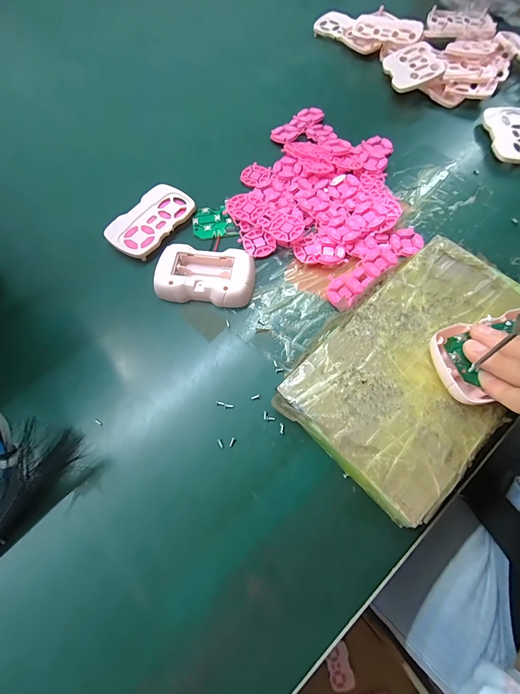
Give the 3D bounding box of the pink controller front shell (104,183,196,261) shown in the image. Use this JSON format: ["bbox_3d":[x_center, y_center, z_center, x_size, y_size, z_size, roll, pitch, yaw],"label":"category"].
[{"bbox_3d":[-0.108,-0.125,0.309,0.052,0.011,0.087,33,71,14],"label":"pink controller front shell"}]

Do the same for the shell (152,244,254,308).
[{"bbox_3d":[-0.048,-0.064,0.278,0.085,0.017,0.051,6,67,3],"label":"shell"}]

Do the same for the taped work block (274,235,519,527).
[{"bbox_3d":[0.120,0.008,0.236,0.120,0.026,0.205,40,73,16],"label":"taped work block"}]

